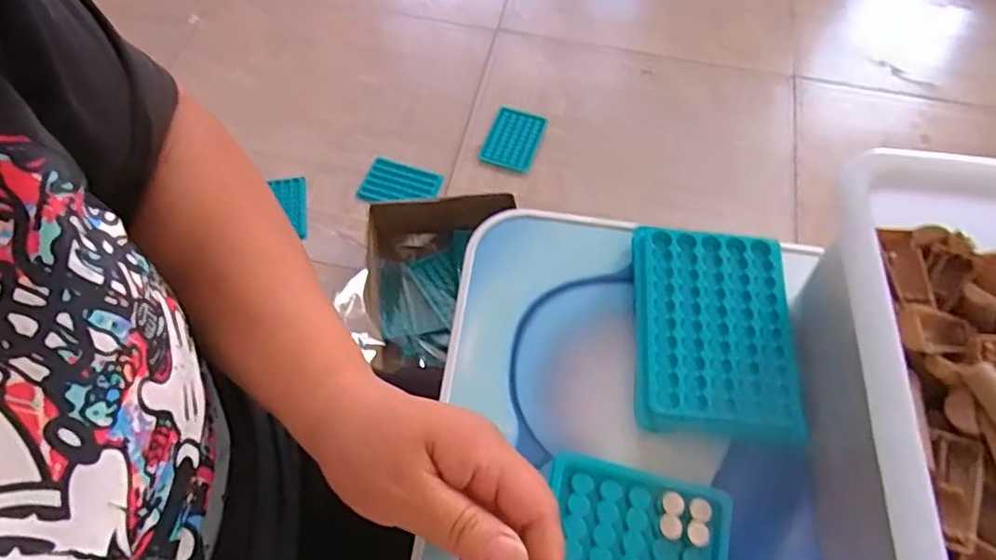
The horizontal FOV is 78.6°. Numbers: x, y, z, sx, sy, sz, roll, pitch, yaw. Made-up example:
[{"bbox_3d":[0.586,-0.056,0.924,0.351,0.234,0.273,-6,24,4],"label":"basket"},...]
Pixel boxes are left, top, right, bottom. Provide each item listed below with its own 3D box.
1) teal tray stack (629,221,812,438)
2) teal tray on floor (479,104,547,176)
[{"bbox_3d":[0.129,0.031,0.370,0.091,0.026,0.127,4,62,1],"label":"teal tray stack"},{"bbox_3d":[0.028,-0.261,1.119,0.099,0.017,0.131,19,73,15],"label":"teal tray on floor"}]

